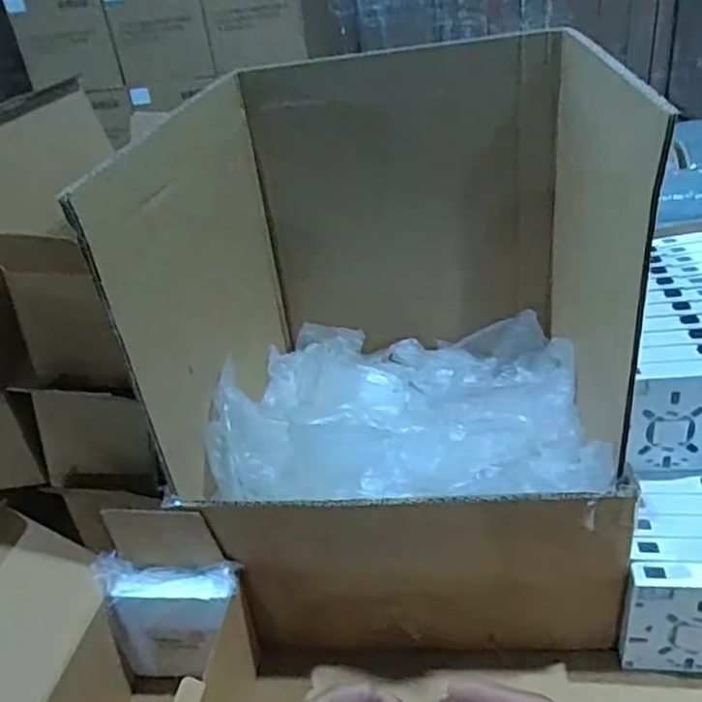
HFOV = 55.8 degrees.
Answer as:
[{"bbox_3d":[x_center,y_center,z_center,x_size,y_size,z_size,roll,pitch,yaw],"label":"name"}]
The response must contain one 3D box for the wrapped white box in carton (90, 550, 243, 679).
[{"bbox_3d":[-0.124,0.189,0.472,0.098,0.092,0.034,-3,31,8],"label":"wrapped white box in carton"}]

